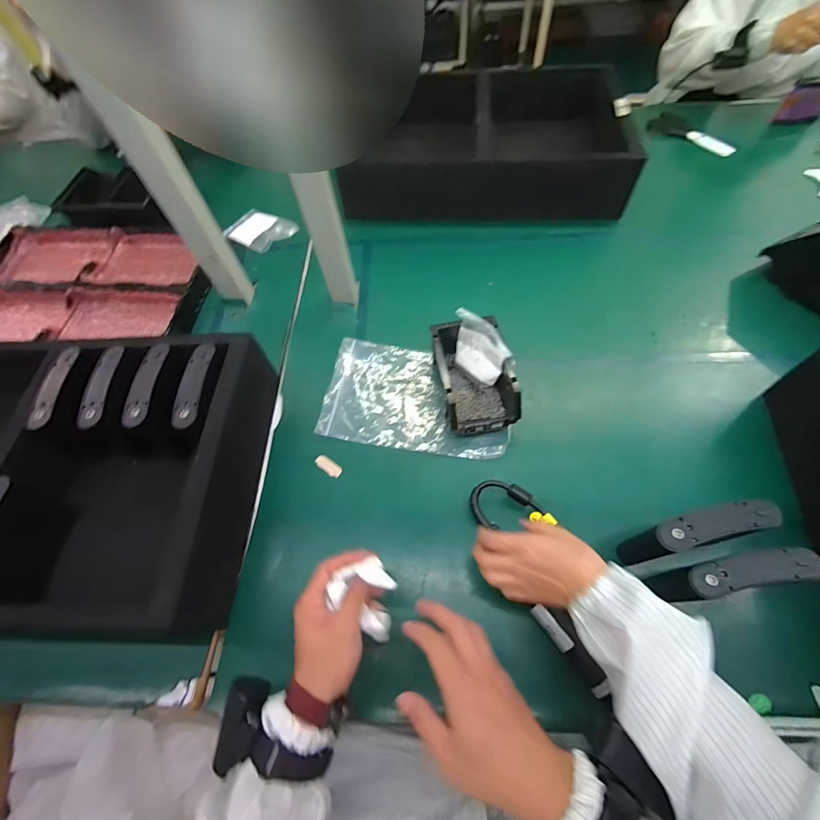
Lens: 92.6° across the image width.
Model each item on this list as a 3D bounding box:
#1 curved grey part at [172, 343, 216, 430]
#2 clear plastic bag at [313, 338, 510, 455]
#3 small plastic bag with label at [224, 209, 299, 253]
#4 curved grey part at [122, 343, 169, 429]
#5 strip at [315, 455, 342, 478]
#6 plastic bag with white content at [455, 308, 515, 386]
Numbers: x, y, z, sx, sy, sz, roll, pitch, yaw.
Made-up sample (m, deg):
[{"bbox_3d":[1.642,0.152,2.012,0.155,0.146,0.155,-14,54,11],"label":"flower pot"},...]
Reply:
[{"bbox_3d":[-0.277,-0.033,0.503,0.029,0.011,0.123,-2,62,4],"label":"curved grey part"},{"bbox_3d":[0.011,-0.021,0.605,0.273,0.012,0.176,7,63,8],"label":"clear plastic bag"},{"bbox_3d":[-0.320,-0.379,0.828,0.146,0.017,0.109,23,66,16],"label":"small plastic bag with label"},{"bbox_3d":[-0.342,-0.035,0.504,0.031,0.011,0.126,-4,62,3],"label":"curved grey part"},{"bbox_3d":[-0.117,0.081,0.563,0.041,0.008,0.019,29,68,18],"label":"strip"},{"bbox_3d":[0.102,-0.088,0.569,0.035,0.076,0.098,-41,66,-16],"label":"plastic bag with white content"}]

